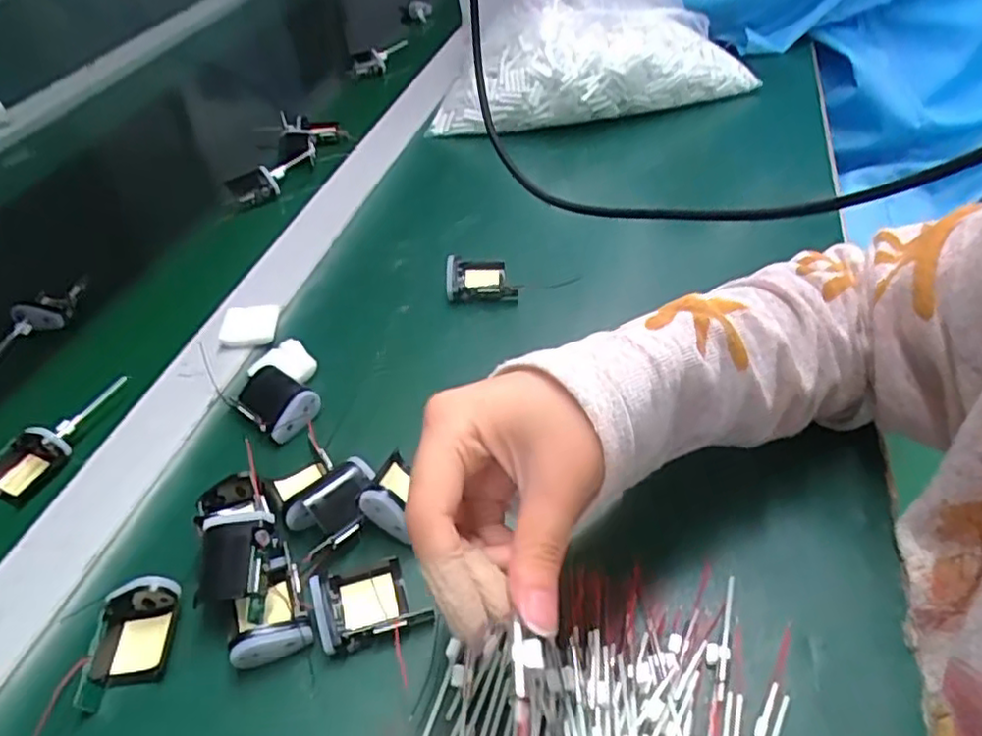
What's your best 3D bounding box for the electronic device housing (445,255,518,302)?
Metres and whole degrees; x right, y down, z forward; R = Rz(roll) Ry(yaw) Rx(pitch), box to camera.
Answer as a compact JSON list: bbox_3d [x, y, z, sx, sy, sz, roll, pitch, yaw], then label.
[{"bbox_3d":[-0.008,-0.069,0.495,0.050,0.023,0.040,-4,45,2],"label":"electronic device housing"}]

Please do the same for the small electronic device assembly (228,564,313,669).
[{"bbox_3d":[-0.104,0.118,0.312,0.034,0.025,0.035,-17,46,-11],"label":"small electronic device assembly"}]

